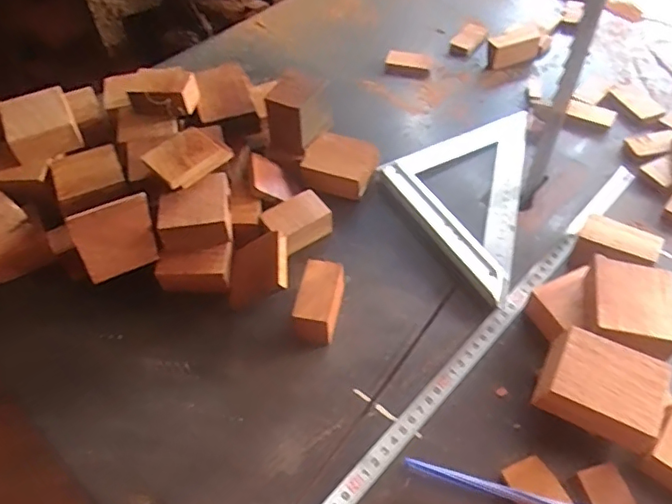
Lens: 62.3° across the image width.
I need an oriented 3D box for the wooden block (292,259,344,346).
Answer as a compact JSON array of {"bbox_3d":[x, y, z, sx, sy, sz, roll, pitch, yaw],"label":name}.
[{"bbox_3d":[-0.013,0.040,0.442,0.031,0.039,0.056,9,52,10],"label":"wooden block"}]

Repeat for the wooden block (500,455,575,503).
[{"bbox_3d":[0.133,0.161,0.356,0.032,0.010,0.055,-24,54,-16],"label":"wooden block"}]

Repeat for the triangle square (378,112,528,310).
[{"bbox_3d":[0.161,-0.054,0.526,0.181,0.011,0.183,-24,54,-16],"label":"triangle square"}]

